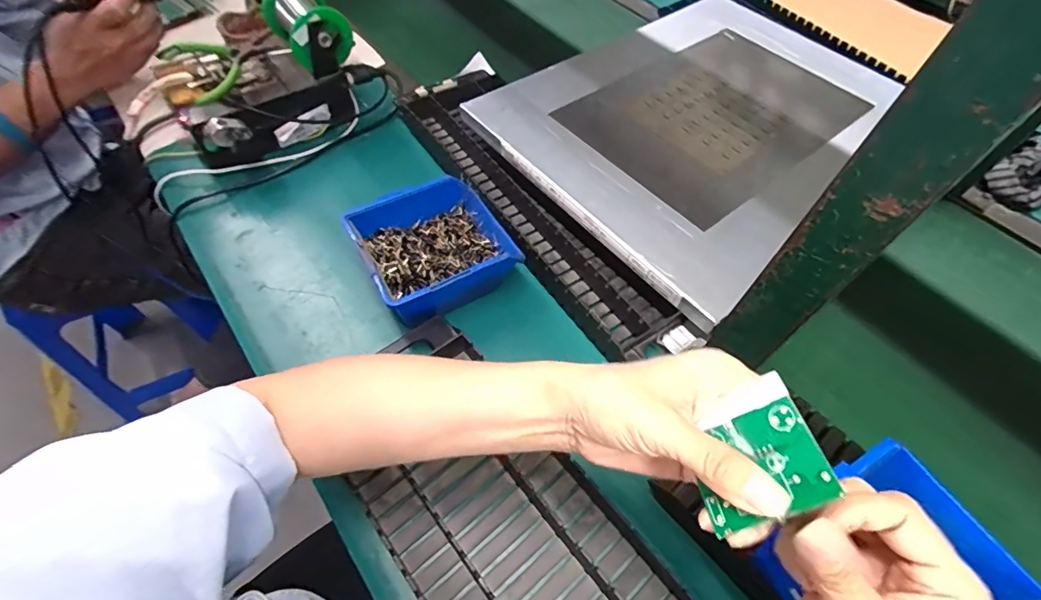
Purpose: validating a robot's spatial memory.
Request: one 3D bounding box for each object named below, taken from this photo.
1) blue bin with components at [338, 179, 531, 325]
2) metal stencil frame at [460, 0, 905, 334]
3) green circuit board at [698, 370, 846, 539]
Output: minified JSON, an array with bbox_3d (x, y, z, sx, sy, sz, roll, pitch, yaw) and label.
[{"bbox_3d":[-0.079,-0.052,0.449,0.130,0.051,0.117,-26,61,-17],"label":"blue bin with components"},{"bbox_3d":[0.221,-0.222,0.563,0.469,0.016,0.349,-35,64,-22],"label":"metal stencil frame"},{"bbox_3d":[0.100,0.067,0.210,0.050,0.004,0.054,-33,43,23],"label":"green circuit board"}]

